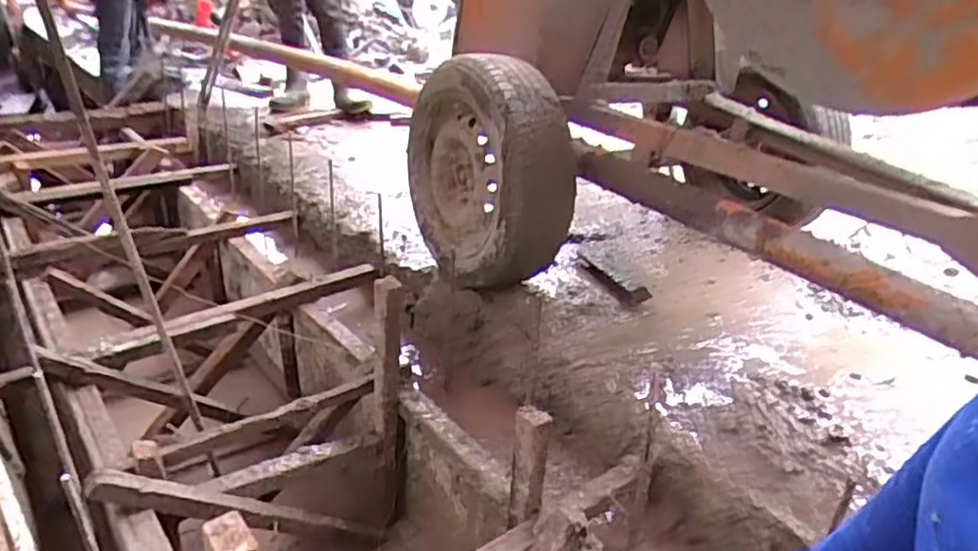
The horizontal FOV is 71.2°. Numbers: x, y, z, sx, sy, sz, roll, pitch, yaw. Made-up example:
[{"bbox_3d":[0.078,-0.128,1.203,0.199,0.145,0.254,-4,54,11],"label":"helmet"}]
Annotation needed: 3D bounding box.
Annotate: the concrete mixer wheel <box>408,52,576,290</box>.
[{"bbox_3d":[0.000,-0.275,1.738,0.243,0.540,0.474,-14,32,-31],"label":"concrete mixer wheel"}]

